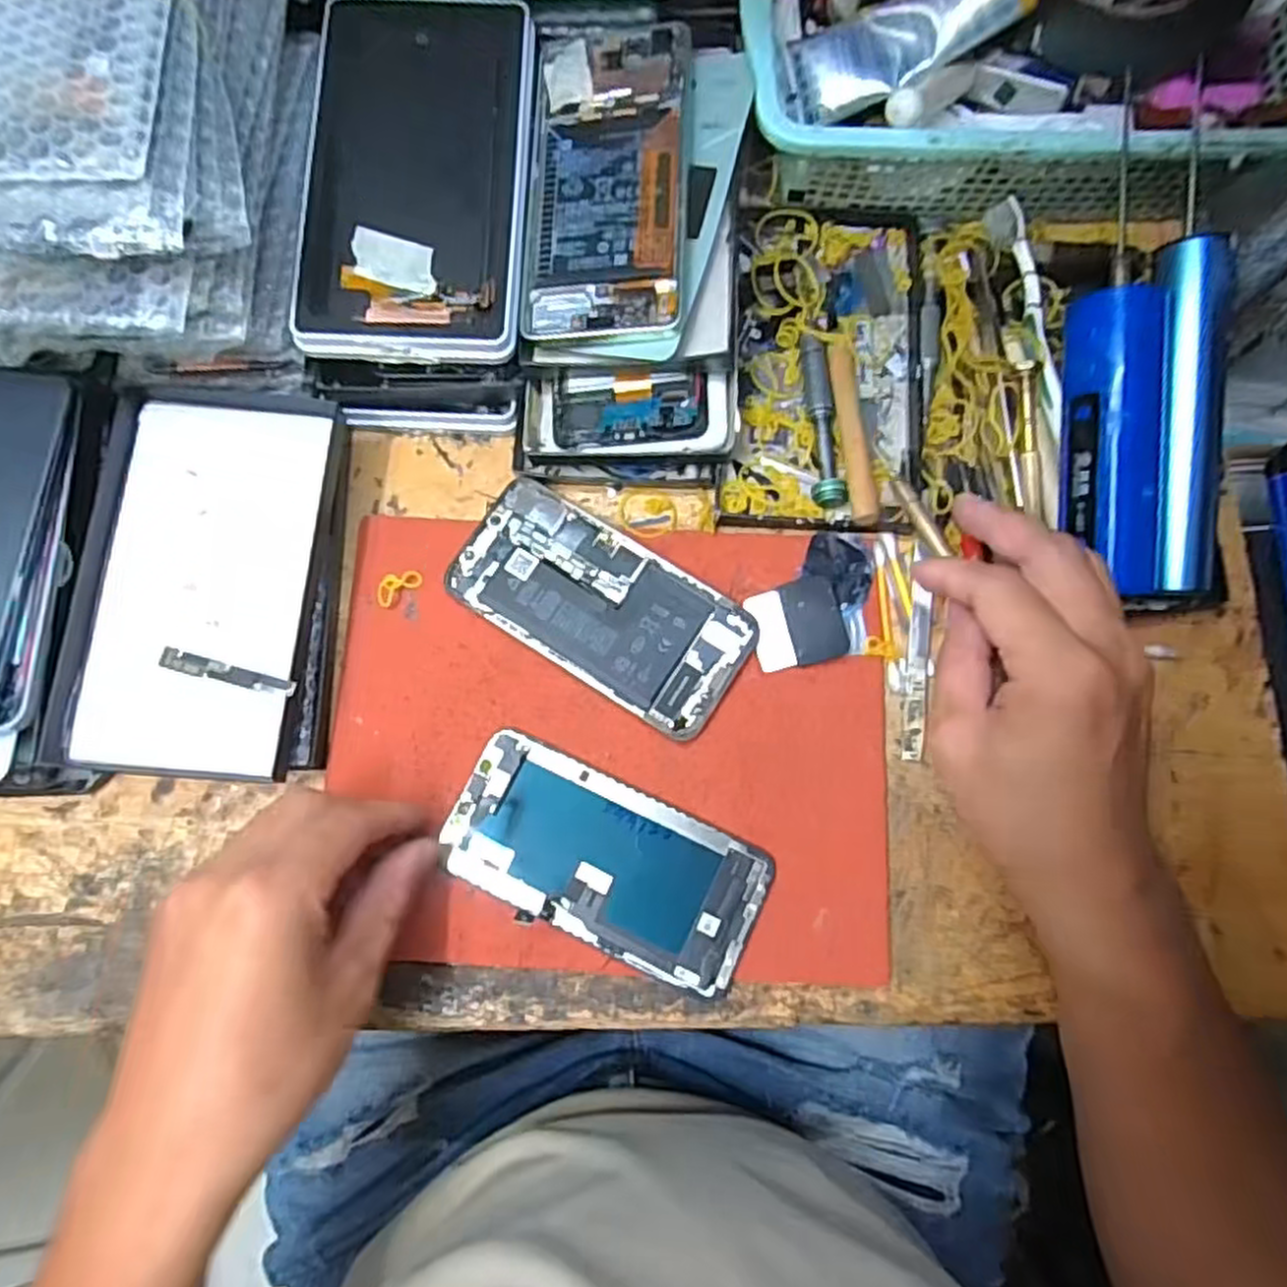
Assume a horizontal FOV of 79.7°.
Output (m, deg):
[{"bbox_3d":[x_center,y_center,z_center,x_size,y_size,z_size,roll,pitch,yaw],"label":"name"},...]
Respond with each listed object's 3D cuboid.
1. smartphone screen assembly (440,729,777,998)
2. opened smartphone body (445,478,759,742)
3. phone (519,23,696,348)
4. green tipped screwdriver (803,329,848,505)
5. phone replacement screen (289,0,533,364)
[{"bbox_3d":[-0.017,0.094,0.333,0.136,0.011,0.065,25,81,5],"label":"smartphone screen assembly"},{"bbox_3d":[-0.020,-0.017,0.358,0.138,0.006,0.066,32,81,7],"label":"opened smartphone body"},{"bbox_3d":[-0.016,-0.218,0.353,0.071,0.007,0.160,3,78,2],"label":"phone"},{"bbox_3d":[0.085,-0.108,0.371,0.015,0.010,0.086,-5,78,0],"label":"green tipped screwdriver"},{"bbox_3d":[-0.104,-0.216,0.352,0.099,0.008,0.174,3,80,0],"label":"phone replacement screen"}]

